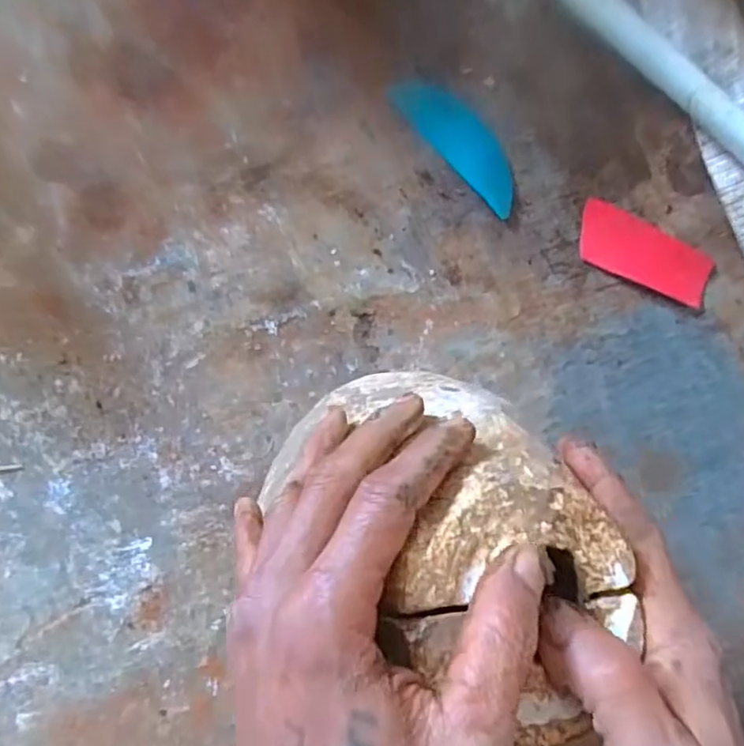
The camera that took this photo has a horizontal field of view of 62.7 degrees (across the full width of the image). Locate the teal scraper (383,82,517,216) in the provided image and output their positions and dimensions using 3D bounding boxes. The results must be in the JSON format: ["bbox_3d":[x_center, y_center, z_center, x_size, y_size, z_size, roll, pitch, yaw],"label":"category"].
[{"bbox_3d":[0.068,-0.173,0.453,0.042,0.006,0.121,-43,93,-7],"label":"teal scraper"}]

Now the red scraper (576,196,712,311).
[{"bbox_3d":[0.207,-0.090,0.465,0.108,0.007,0.046,24,85,-5],"label":"red scraper"}]

